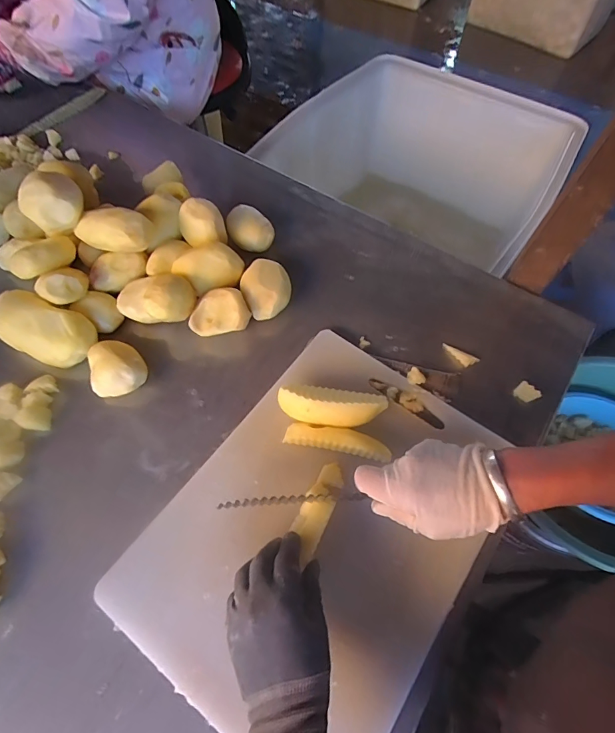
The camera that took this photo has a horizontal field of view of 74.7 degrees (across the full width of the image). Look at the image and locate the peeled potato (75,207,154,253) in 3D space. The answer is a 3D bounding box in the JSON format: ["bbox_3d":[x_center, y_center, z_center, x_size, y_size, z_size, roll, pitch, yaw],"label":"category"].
[{"bbox_3d":[-0.249,-0.174,0.513,0.109,0.045,0.046,20,62,10],"label":"peeled potato"}]

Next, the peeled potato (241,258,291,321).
[{"bbox_3d":[-0.054,-0.100,0.540,0.065,0.046,0.083,-7,60,-4],"label":"peeled potato"}]

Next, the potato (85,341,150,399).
[{"bbox_3d":[-0.229,0.004,0.488,0.065,0.041,0.068,-19,61,-11],"label":"potato"}]

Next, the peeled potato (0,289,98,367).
[{"bbox_3d":[-0.327,-0.044,0.504,0.128,0.056,0.068,21,62,12],"label":"peeled potato"}]

